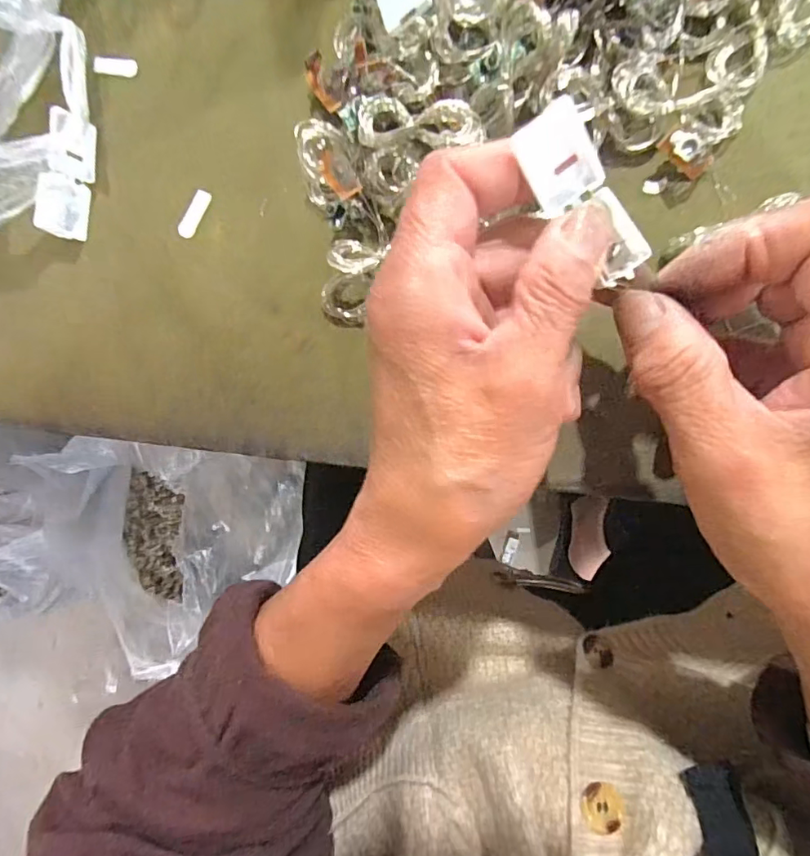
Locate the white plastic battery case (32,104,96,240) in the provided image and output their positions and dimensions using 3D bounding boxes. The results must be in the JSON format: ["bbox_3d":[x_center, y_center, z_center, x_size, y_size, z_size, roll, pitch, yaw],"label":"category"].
[{"bbox_3d":[-0.158,-0.117,0.242,0.008,0.023,0.053,16,92,31],"label":"white plastic battery case"}]

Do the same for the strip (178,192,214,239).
[{"bbox_3d":[-0.098,-0.099,0.239,0.007,0.004,0.023,28,92,10],"label":"strip"}]

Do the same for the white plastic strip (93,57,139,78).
[{"bbox_3d":[-0.139,-0.174,0.248,0.021,0.004,0.008,6,97,3],"label":"white plastic strip"}]

